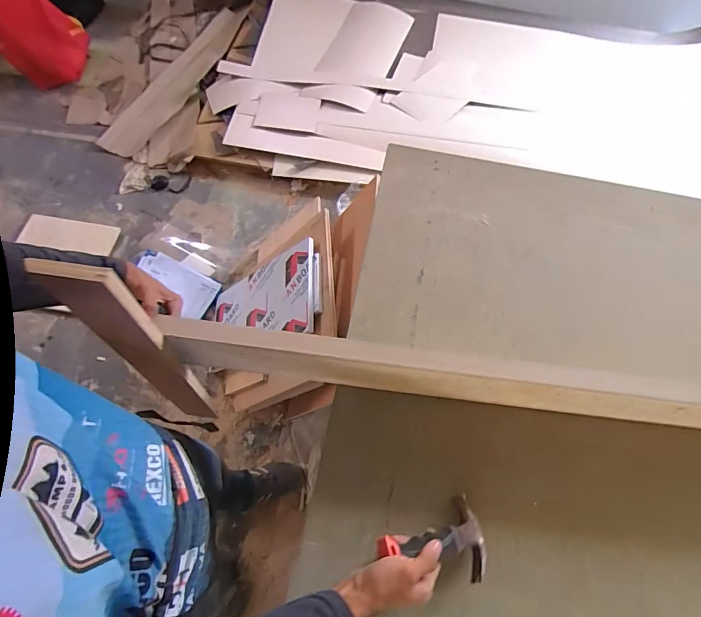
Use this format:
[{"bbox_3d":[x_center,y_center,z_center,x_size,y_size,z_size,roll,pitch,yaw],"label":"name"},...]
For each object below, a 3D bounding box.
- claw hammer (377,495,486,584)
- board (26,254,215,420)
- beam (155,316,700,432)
[{"bbox_3d":[0.109,0.311,0.538,0.152,0.027,0.100,6,63,-23],"label":"claw hammer"},{"bbox_3d":[-0.298,0.090,0.633,0.074,0.508,0.019,1,60,-3],"label":"board"},{"bbox_3d":[0.228,0.122,0.614,0.981,0.140,0.040,8,65,-1],"label":"beam"}]

